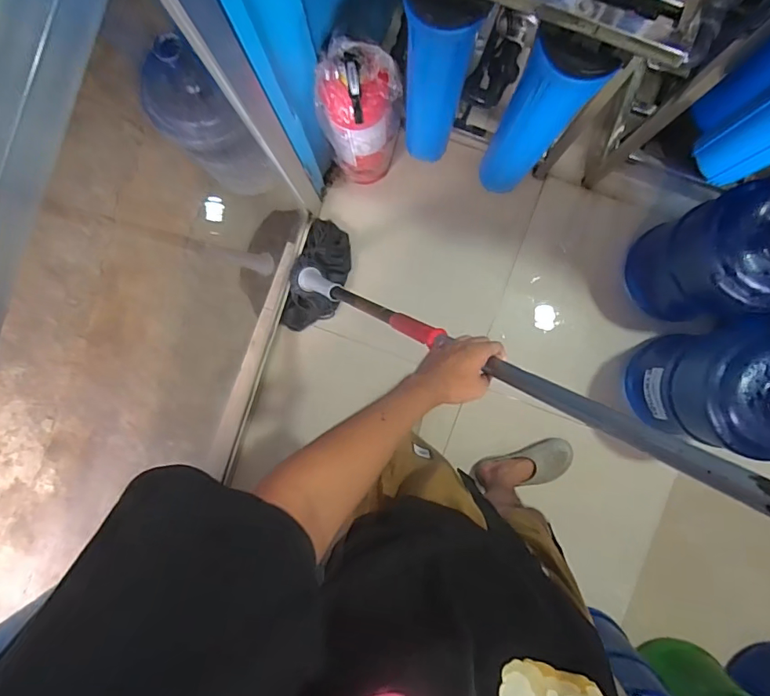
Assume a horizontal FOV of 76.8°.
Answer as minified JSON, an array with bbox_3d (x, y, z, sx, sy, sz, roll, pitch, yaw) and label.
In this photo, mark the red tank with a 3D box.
[{"bbox_3d":[-0.052,-0.488,1.061,0.151,0.417,0.134,24,91,1],"label":"red tank"}]

